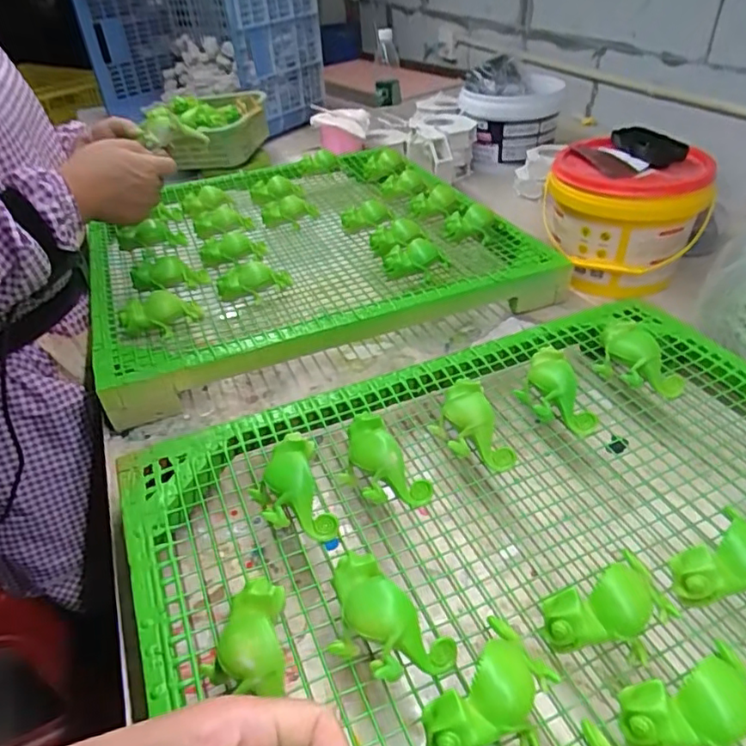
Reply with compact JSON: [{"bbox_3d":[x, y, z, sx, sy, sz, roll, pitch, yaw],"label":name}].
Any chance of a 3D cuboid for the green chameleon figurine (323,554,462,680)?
[{"bbox_3d":[0.002,0.168,0.381,0.095,0.046,0.057,29,49,36],"label":"green chameleon figurine"}]

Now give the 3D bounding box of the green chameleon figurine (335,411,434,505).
[{"bbox_3d":[0.003,0.079,0.489,0.054,0.050,0.092,-30,44,-28],"label":"green chameleon figurine"}]

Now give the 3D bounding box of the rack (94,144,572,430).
[{"bbox_3d":[-0.117,-0.216,0.886,0.574,0.096,0.585,-16,39,-13],"label":"rack"}]

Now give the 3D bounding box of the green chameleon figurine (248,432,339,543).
[{"bbox_3d":[-0.069,0.093,0.468,0.059,0.039,0.089,-15,39,-12],"label":"green chameleon figurine"}]

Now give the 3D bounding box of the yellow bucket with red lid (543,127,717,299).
[{"bbox_3d":[0.346,-0.226,0.799,0.195,0.167,0.178,9,40,18],"label":"yellow bucket with red lid"}]

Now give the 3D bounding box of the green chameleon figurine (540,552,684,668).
[{"bbox_3d":[0.159,0.159,0.380,0.092,0.050,0.051,-16,39,-14],"label":"green chameleon figurine"}]

